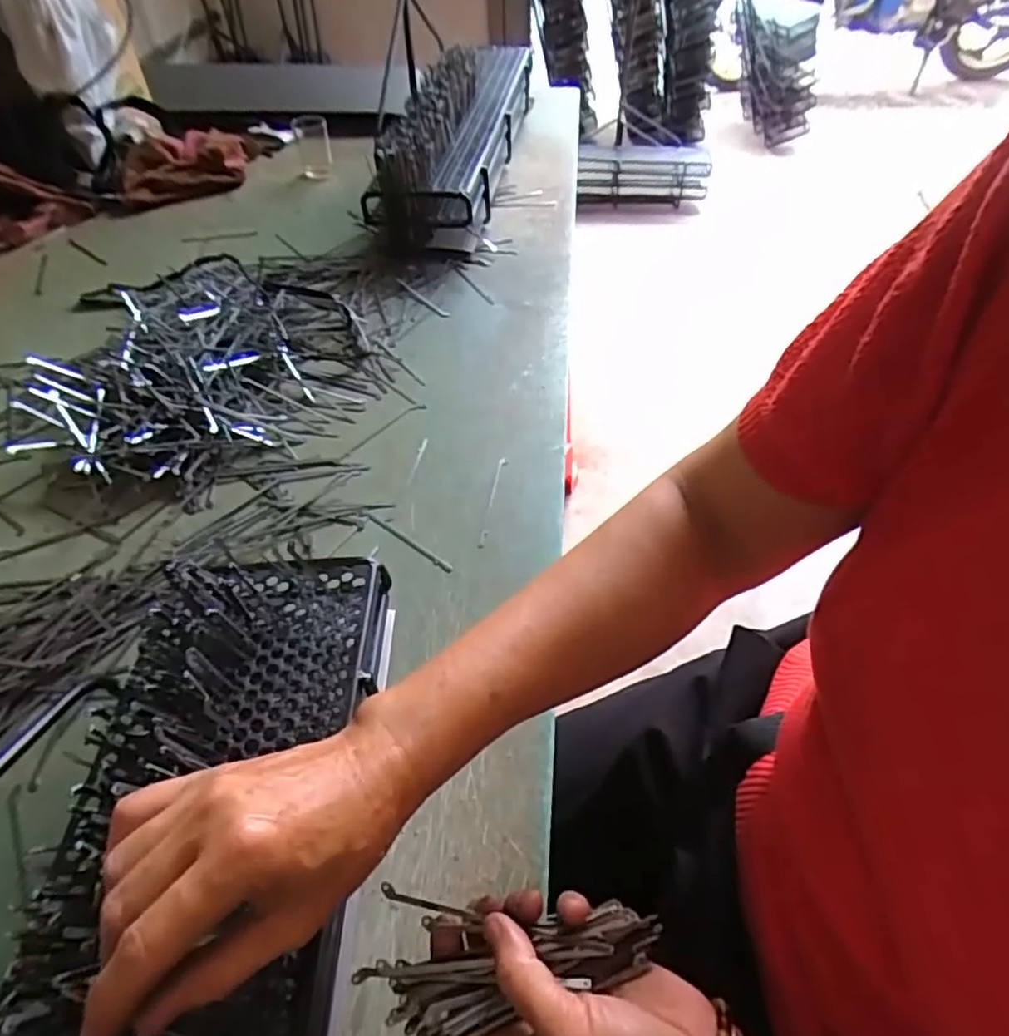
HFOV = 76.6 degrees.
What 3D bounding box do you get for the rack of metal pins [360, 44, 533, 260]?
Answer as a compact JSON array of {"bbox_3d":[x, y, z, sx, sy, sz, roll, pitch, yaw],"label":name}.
[{"bbox_3d":[-0.062,-0.610,1.000,0.141,0.140,0.594,8,51,9],"label":"rack of metal pins"}]

